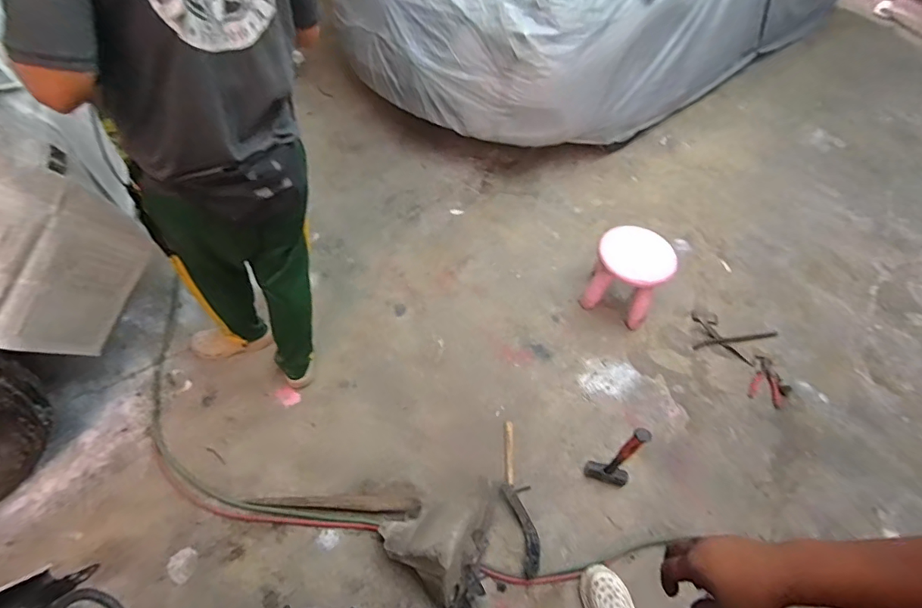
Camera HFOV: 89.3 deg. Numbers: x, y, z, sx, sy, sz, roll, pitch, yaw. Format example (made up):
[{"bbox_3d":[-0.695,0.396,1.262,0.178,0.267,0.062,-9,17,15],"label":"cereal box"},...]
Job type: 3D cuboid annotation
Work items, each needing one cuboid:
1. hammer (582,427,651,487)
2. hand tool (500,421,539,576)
[{"bbox_3d":[0.481,0.453,1.391,0.135,0.354,0.067,20,50,11],"label":"hammer"},{"bbox_3d":[0.172,0.596,1.467,0.084,0.022,0.453,-4,55,-8],"label":"hand tool"}]

